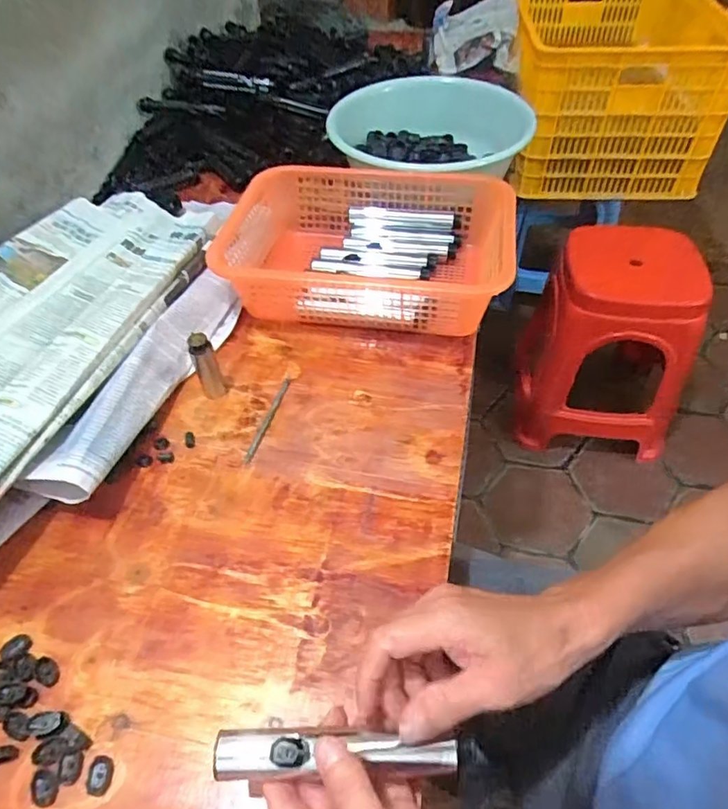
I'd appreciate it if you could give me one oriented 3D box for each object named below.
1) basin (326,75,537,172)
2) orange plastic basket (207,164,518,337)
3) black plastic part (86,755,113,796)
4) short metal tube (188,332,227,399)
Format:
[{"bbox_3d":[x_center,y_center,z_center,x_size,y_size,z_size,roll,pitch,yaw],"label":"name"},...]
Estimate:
[{"bbox_3d":[0.100,-0.415,0.851,0.289,0.101,0.344,3,49,5],"label":"basin"},{"bbox_3d":[0.000,-0.189,0.685,0.348,0.091,0.240,4,50,6],"label":"orange plastic basket"},{"bbox_3d":[-0.178,0.250,0.373,0.016,0.005,0.022,2,49,4],"label":"black plastic part"},{"bbox_3d":[-0.164,-0.041,0.578,0.025,0.080,0.025,-16,50,-11],"label":"short metal tube"}]

